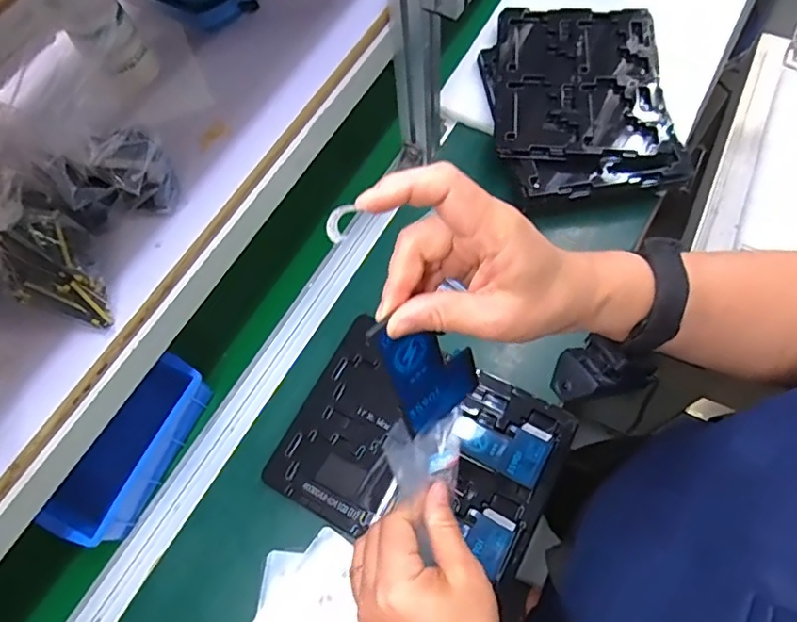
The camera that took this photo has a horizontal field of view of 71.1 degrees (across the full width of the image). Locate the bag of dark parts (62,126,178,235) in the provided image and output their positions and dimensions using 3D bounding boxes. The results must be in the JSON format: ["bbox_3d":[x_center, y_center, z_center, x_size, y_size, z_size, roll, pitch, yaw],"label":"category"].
[{"bbox_3d":[-0.230,-0.105,0.459,0.081,0.069,0.049,-20,66,-6],"label":"bag of dark parts"}]

